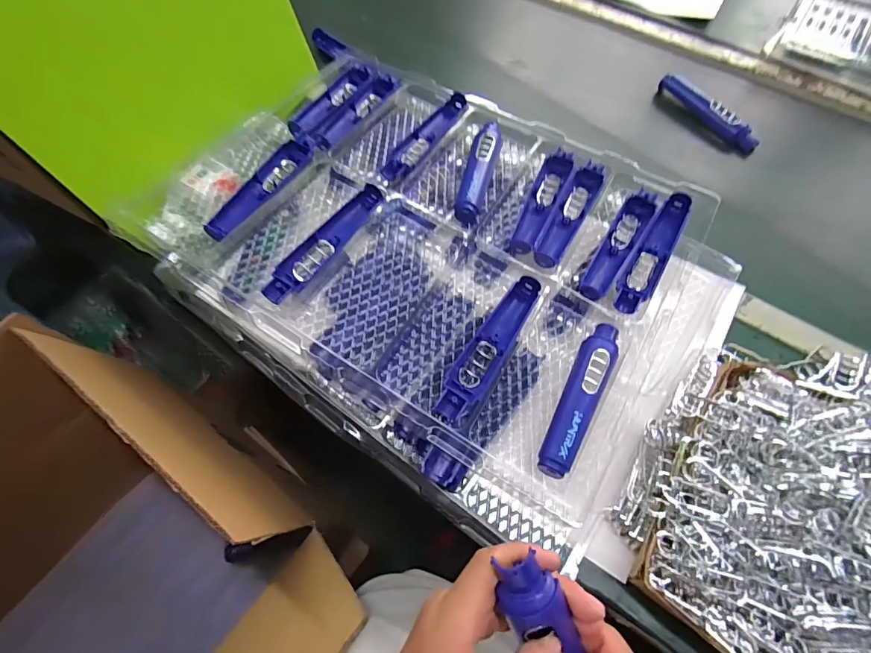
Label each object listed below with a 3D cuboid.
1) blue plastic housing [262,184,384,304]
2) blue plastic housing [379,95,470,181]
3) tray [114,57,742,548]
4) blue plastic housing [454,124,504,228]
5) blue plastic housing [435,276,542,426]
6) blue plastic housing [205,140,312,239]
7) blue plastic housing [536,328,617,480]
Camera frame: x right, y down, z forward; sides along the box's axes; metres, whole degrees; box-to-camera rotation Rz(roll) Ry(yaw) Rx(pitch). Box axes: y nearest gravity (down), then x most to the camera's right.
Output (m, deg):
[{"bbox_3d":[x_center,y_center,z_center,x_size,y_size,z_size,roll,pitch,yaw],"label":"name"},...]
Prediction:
[{"bbox_3d":[-0.120,-0.094,0.479,0.031,0.019,0.177,30,69,15],"label":"blue plastic housing"},{"bbox_3d":[-0.014,-0.247,0.565,0.038,0.029,0.178,28,68,14],"label":"blue plastic housing"},{"bbox_3d":[0.005,-0.115,0.513,0.589,0.056,0.450,34,69,10],"label":"tray"},{"bbox_3d":[0.057,-0.204,0.549,0.035,0.032,0.179,14,65,8],"label":"blue plastic housing"},{"bbox_3d":[0.055,0.018,0.447,0.034,0.017,0.176,30,68,14],"label":"blue plastic housing"},{"bbox_3d":[-0.205,-0.158,0.498,0.039,0.014,0.155,30,69,15],"label":"blue plastic housing"},{"bbox_3d":[0.148,0.068,0.436,0.036,0.030,0.176,26,68,13],"label":"blue plastic housing"}]

